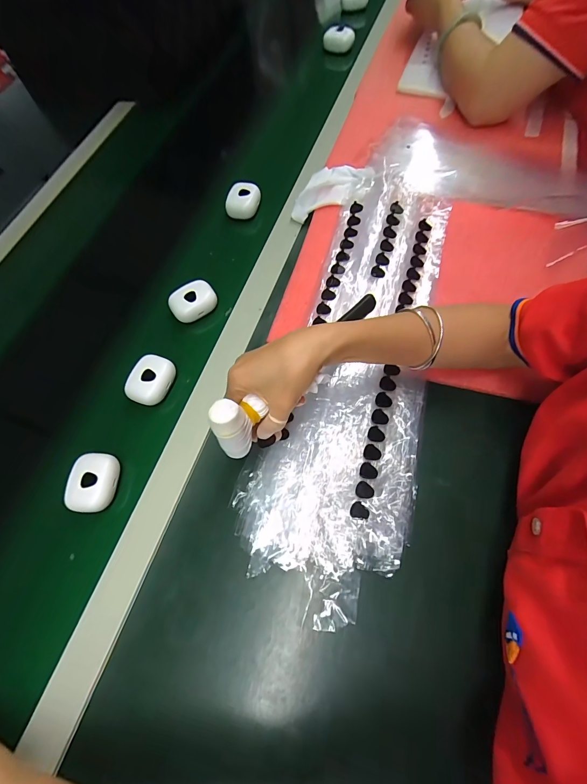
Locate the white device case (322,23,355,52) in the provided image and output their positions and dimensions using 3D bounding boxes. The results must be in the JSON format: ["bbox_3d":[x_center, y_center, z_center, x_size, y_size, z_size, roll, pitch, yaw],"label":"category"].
[{"bbox_3d":[0.087,-0.668,0.632,0.064,0.041,0.021,22,71,11],"label":"white device case"}]

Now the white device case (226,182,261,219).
[{"bbox_3d":[-0.075,-0.284,0.502,0.043,0.031,0.046,13,68,13],"label":"white device case"}]

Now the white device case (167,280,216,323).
[{"bbox_3d":[-0.130,-0.116,0.438,0.058,0.030,0.041,-33,66,-8],"label":"white device case"}]

